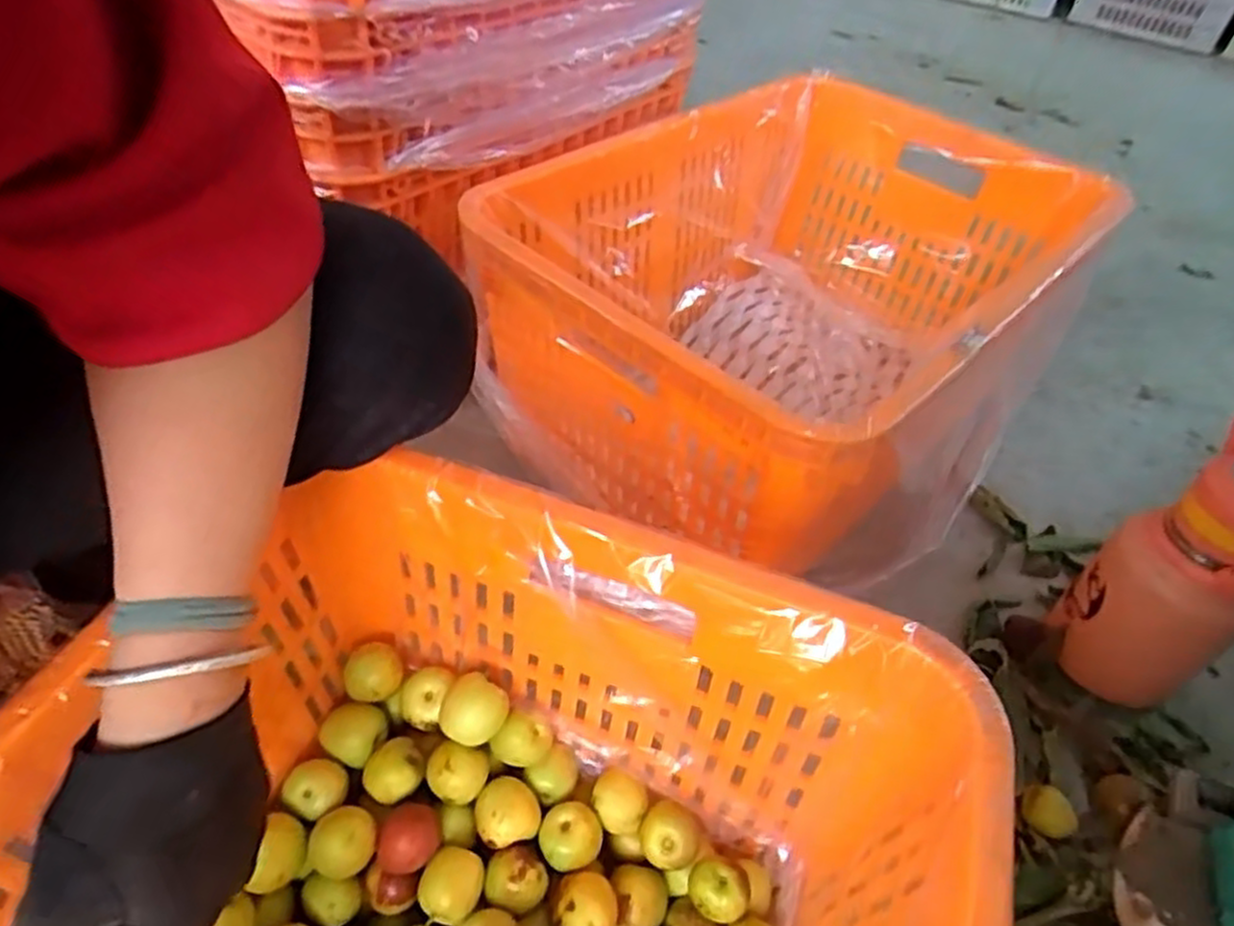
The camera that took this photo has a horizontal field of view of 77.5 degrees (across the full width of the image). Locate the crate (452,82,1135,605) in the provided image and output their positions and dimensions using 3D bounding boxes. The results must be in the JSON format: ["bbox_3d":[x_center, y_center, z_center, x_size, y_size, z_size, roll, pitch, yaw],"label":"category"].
[{"bbox_3d":[0.162,-0.132,0.704,0.393,0.221,0.506,38,53,26],"label":"crate"}]

